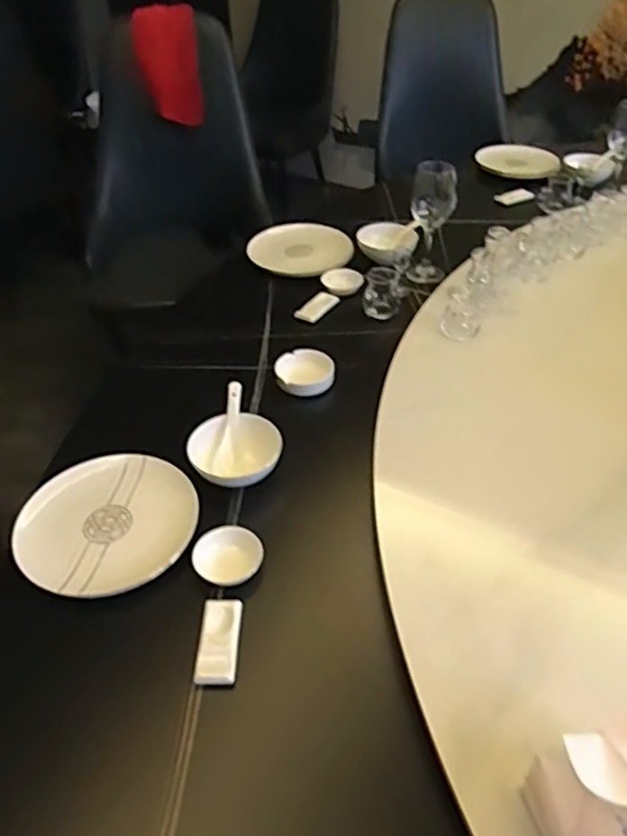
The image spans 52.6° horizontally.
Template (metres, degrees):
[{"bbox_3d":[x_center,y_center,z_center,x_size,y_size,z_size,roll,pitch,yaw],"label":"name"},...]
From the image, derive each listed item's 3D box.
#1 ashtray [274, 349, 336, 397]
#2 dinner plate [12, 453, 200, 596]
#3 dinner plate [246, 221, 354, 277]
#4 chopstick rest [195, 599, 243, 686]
[{"bbox_3d":[-0.012,-0.069,0.945,0.087,0.034,0.071,-1,41,0],"label":"ashtray"},{"bbox_3d":[-0.239,0.114,0.736,0.193,0.023,0.194,-1,41,1],"label":"dinner plate"},{"bbox_3d":[-0.027,-0.330,1.235,0.191,0.019,0.188,-1,41,1],"label":"dinner plate"},{"bbox_3d":[-0.092,0.221,0.629,0.037,0.013,0.089,0,41,1],"label":"chopstick rest"}]

